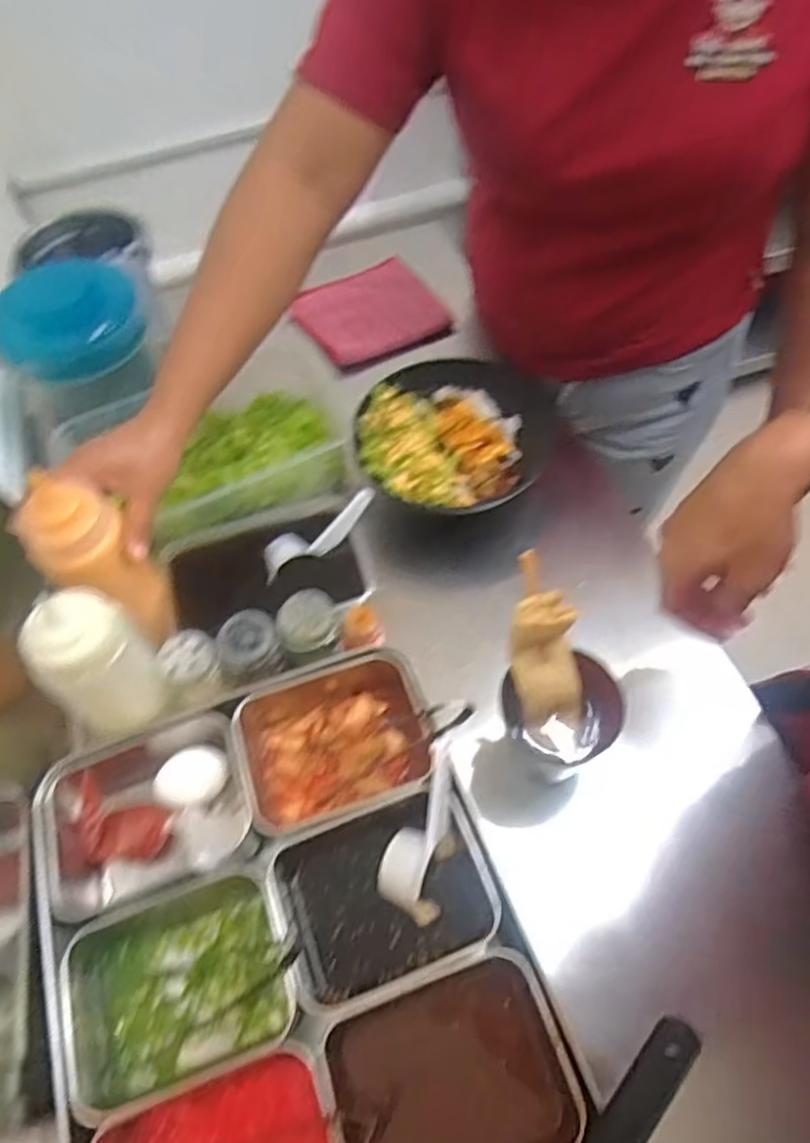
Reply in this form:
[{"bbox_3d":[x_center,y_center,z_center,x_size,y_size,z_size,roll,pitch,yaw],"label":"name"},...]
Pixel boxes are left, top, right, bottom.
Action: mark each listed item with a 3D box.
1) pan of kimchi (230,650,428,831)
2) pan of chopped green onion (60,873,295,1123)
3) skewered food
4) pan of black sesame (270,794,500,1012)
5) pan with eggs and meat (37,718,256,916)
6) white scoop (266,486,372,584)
[{"bbox_3d":[-0.053,0.131,0.523,0.136,0.068,0.112,-17,58,-8],"label":"pan of kimchi"},{"bbox_3d":[-0.143,0.267,0.449,0.140,0.061,0.107,-19,59,-9],"label":"pan of chopped green onion"},{"bbox_3d":[0.092,0.050,0.464,0.043,0.136,0.020,-19,29,-9],"label":"skewered food"},{"bbox_3d":[-0.014,0.224,0.473,0.135,0.065,0.106,-20,59,-10],"label":"pan of black sesame"},{"bbox_3d":[-0.188,0.176,0.502,0.147,0.073,0.113,-16,58,-8],"label":"pan with eggs and meat"},{"bbox_3d":[-0.075,-0.034,0.601,0.112,0.025,0.032,-32,61,-2],"label":"white scoop"}]

